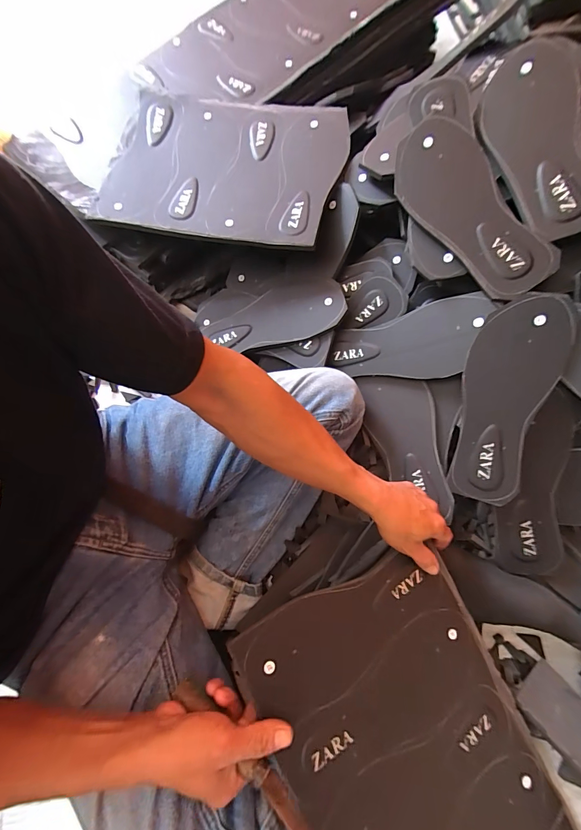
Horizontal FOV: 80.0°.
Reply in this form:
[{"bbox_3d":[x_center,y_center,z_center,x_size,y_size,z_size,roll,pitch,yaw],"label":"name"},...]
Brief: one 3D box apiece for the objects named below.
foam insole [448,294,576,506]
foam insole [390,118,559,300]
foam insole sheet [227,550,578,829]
[{"bbox_3d":[0.256,-0.016,0.424,0.095,0.016,0.245,19,103,26],"label":"foam insole"},{"bbox_3d":[0.216,-0.250,0.422,0.099,0.020,0.241,-36,79,21],"label":"foam insole"},{"bbox_3d":[0.145,0.372,0.361,0.260,0.010,0.429,-23,83,-23],"label":"foam insole sheet"}]

